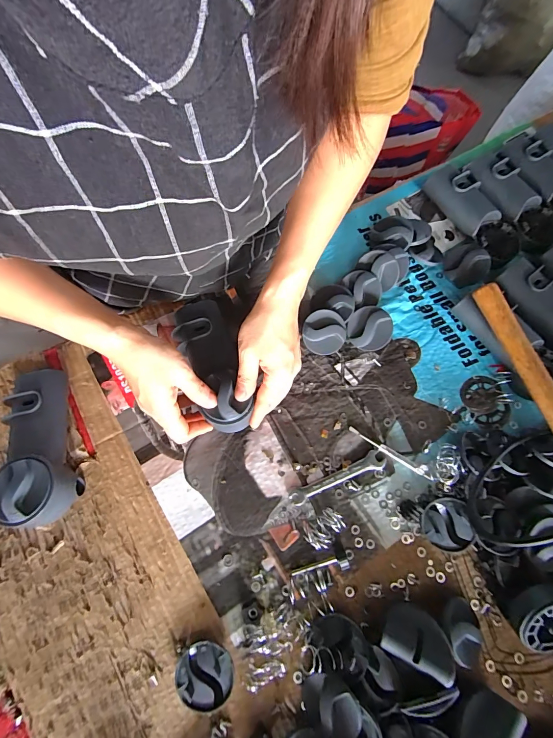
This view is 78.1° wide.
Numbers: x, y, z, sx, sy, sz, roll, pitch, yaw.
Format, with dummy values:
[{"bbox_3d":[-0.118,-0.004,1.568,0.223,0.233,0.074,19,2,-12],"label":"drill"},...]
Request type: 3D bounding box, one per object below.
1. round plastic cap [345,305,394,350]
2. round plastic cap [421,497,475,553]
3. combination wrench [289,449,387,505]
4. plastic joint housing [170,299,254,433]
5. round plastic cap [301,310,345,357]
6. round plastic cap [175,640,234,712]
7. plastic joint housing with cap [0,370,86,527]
[{"bbox_3d":[0.120,-0.052,0.439,0.055,0.010,0.056,1,94,10],"label":"round plastic cap"},{"bbox_3d":[0.187,0.174,0.378,0.047,0.025,0.055,-8,72,-4],"label":"round plastic cap"},{"bbox_3d":[0.070,0.126,0.396,0.118,0.006,0.022,-21,73,-7],"label":"combination wrench"},{"bbox_3d":[-0.076,-0.006,0.406,0.062,0.049,0.161,-19,64,-7],"label":"plastic joint housing"},{"bbox_3d":[0.062,-0.047,0.439,0.055,0.015,0.055,-1,94,-7],"label":"round plastic cap"},{"bbox_3d":[-0.069,0.300,0.336,0.053,0.020,0.055,0,72,-1],"label":"round plastic cap"},{"bbox_3d":[-0.260,0.081,0.366,0.063,0.065,0.162,-16,73,-6],"label":"plastic joint housing with cap"}]

